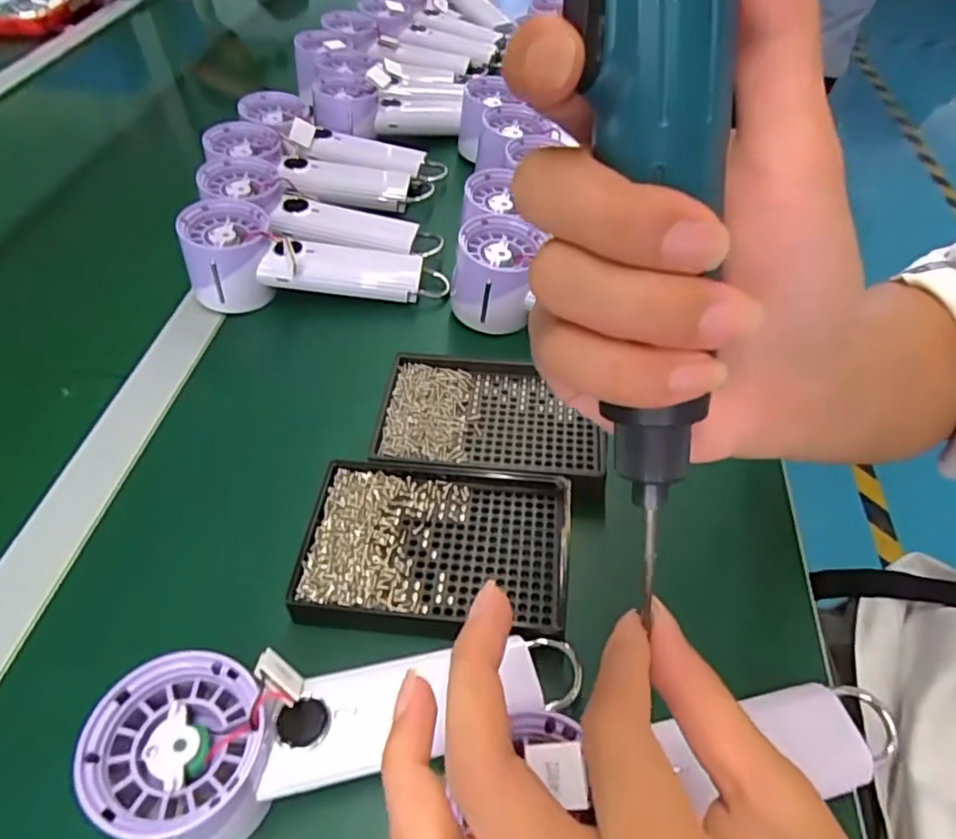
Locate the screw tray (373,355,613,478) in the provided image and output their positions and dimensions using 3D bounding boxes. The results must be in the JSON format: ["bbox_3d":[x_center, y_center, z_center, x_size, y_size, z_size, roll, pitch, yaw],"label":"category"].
[{"bbox_3d":[0.009,-0.003,0.386,0.136,0.010,0.088,4,49,5],"label":"screw tray"}]

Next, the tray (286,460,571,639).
[{"bbox_3d":[-0.022,0.066,0.329,0.136,0.011,0.093,2,49,3],"label":"tray"}]

